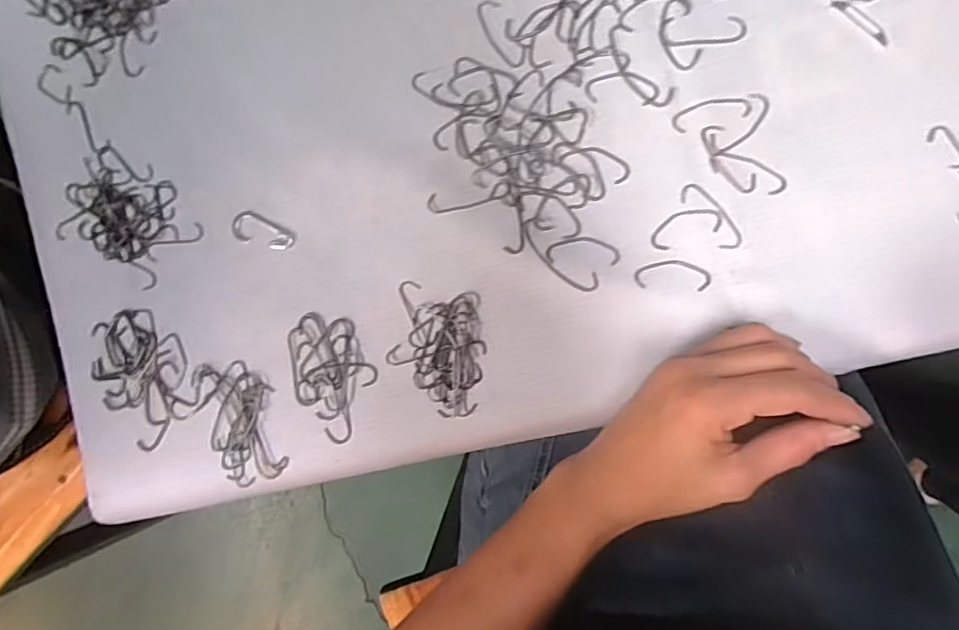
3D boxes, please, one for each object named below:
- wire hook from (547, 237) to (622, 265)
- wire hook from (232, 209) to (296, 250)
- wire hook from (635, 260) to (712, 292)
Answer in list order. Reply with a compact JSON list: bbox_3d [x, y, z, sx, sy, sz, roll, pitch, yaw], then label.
[{"bbox_3d":[0.056,-0.035,0.324,0.039,0.004,0.014,2,92,7],"label":"wire hook"},{"bbox_3d":[-0.125,-0.048,0.345,0.037,0.004,0.017,20,94,6],"label":"wire hook"},{"bbox_3d":[0.103,-0.022,0.319,0.039,0.004,0.015,4,92,7],"label":"wire hook"}]

